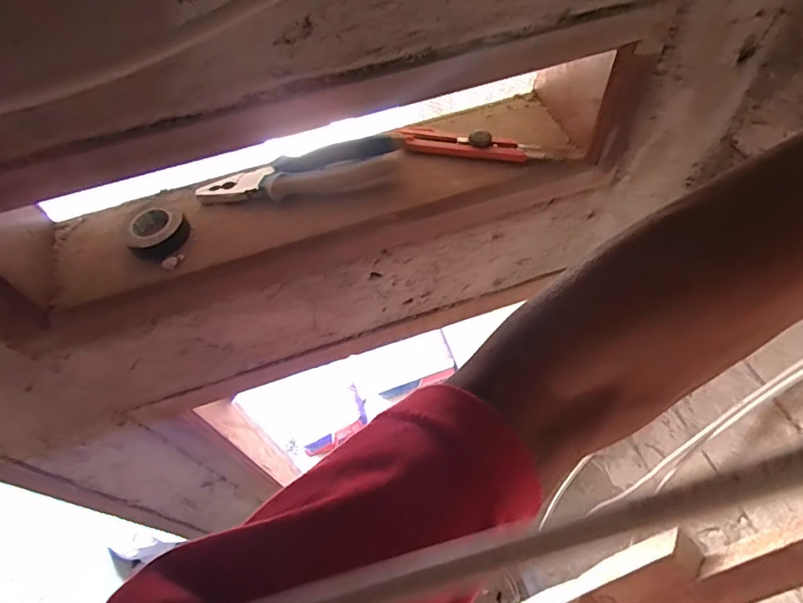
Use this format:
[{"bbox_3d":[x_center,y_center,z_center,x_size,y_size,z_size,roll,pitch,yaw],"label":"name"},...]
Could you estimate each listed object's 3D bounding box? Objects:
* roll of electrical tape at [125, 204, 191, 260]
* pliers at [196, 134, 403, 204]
[{"bbox_3d":[-0.225,-0.066,0.458,0.055,0.013,0.056,-2,58,3],"label":"roll of electrical tape"},{"bbox_3d":[-0.096,-0.124,0.484,0.194,0.021,0.045,-14,58,-4],"label":"pliers"}]

